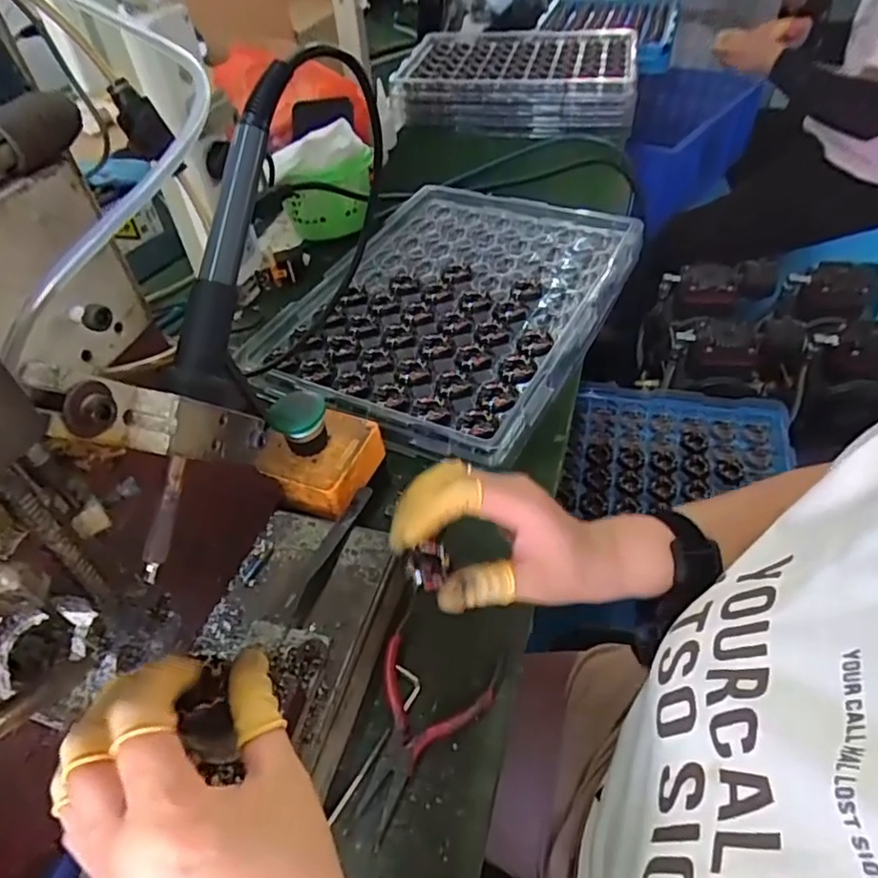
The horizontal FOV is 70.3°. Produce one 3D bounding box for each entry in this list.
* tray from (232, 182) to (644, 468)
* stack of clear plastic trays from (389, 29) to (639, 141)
[{"bbox_3d":[0.015,-0.142,0.618,0.284,0.029,0.379,21,49,21],"label":"tray"},{"bbox_3d":[0.134,-0.615,1.047,0.375,0.063,0.340,8,46,10],"label":"stack of clear plastic trays"}]

